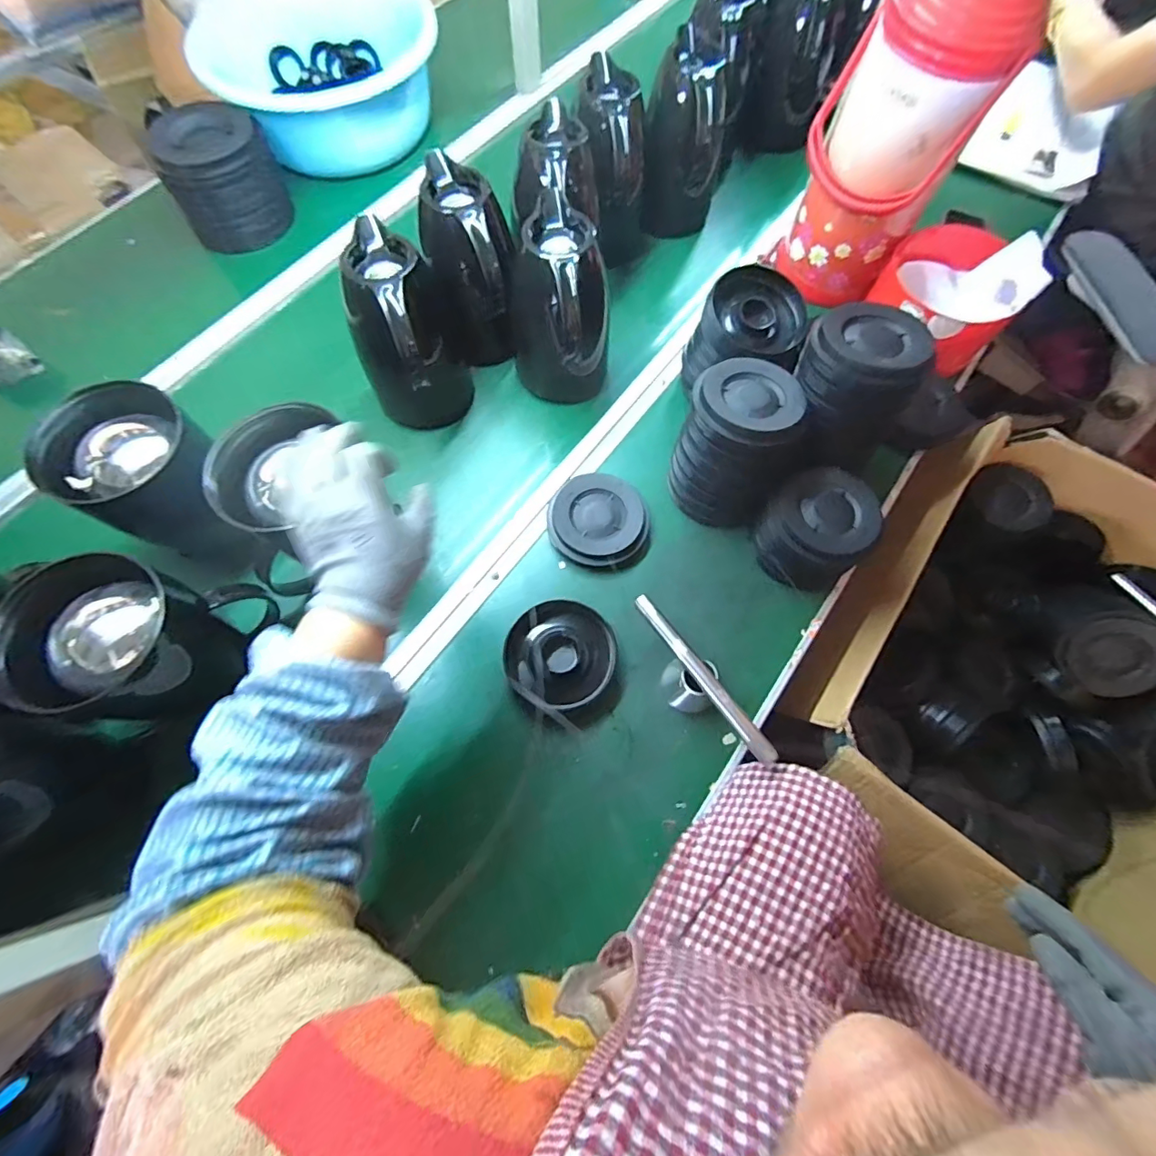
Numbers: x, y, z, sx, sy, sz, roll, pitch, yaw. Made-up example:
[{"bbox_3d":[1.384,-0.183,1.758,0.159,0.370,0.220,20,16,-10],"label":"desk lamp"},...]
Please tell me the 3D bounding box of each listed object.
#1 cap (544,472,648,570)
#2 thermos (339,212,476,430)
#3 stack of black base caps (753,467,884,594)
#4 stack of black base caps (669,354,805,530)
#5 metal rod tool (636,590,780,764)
[{"bbox_3d":[0.025,-0.068,0.612,0.118,0.030,0.113,0,69,0],"label":"cap"},{"bbox_3d":[-0.197,-0.273,0.589,0.119,0.183,0.156,-18,70,-7],"label":"thermos"},{"bbox_3d":[0.270,-0.057,0.584,0.118,0.083,0.111,-42,74,-15],"label":"stack of black base caps"},{"bbox_3d":[0.184,-0.148,0.583,0.125,0.141,0.125,37,73,13],"label":"stack of black base caps"},{"bbox_3d":[0.126,0.099,0.510,0.018,0.011,0.201,-35,73,-12],"label":"metal rod tool"}]

